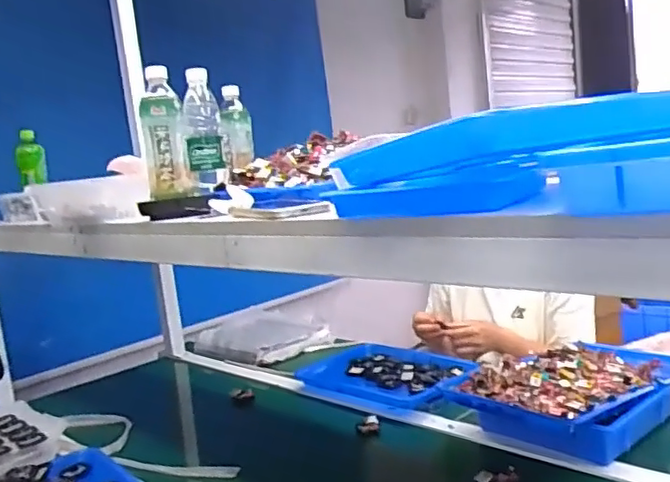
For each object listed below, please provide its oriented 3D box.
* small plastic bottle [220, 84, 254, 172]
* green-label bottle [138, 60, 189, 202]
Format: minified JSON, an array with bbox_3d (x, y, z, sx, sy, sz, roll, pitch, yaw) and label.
[{"bbox_3d":[-0.186,-0.215,1.178,0.052,0.156,0.070,-8,7,-3],"label":"small plastic bottle"},{"bbox_3d":[-0.258,-0.162,0.929,0.059,0.192,0.058,-9,7,-13],"label":"green-label bottle"}]

